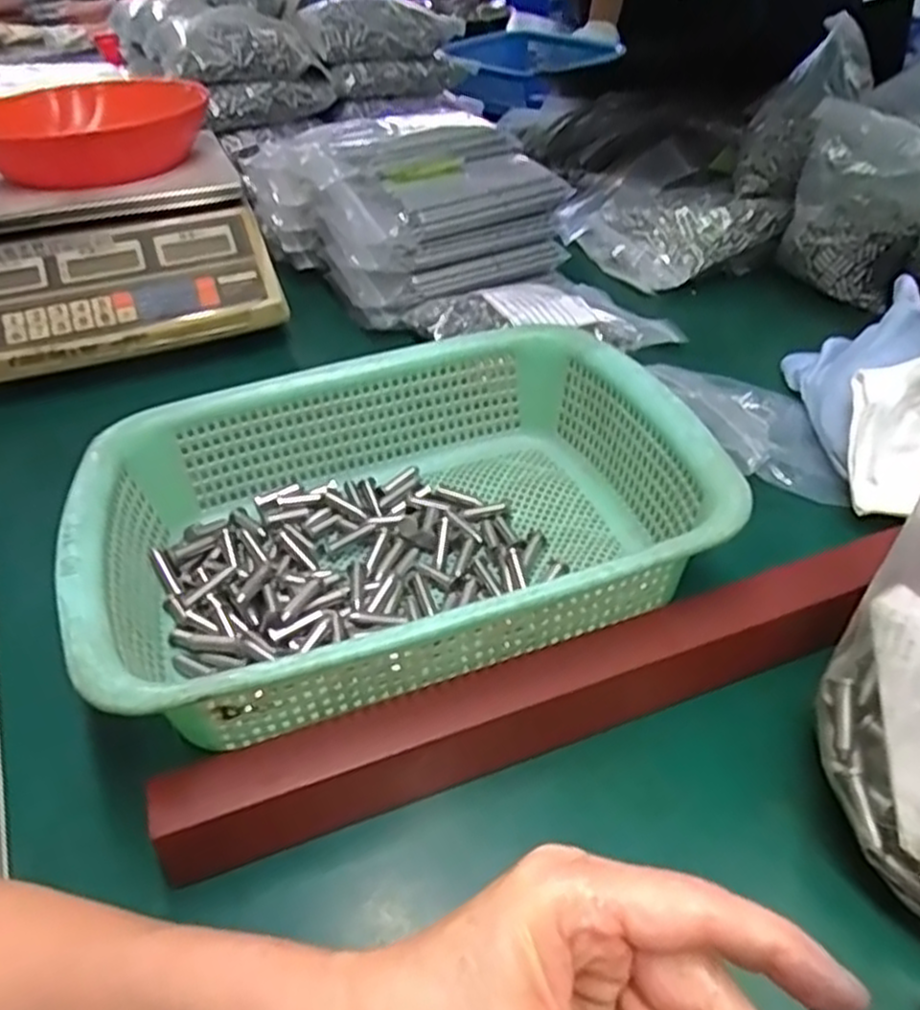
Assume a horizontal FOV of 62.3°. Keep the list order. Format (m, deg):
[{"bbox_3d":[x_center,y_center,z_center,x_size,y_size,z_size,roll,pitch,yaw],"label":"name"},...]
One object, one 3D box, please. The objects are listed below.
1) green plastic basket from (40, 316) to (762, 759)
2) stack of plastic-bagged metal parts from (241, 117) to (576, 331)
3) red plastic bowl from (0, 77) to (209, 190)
[{"bbox_3d":[-0.033,0.007,0.390,0.285,0.084,0.215,-16,41,-12],"label":"green plastic basket"},{"bbox_3d":[-0.061,-0.288,0.716,0.209,0.108,0.253,-26,44,-22],"label":"stack of plastic-bagged metal parts"},{"bbox_3d":[-0.332,-0.341,0.696,0.192,0.060,0.222,-10,41,-5],"label":"red plastic bowl"}]

